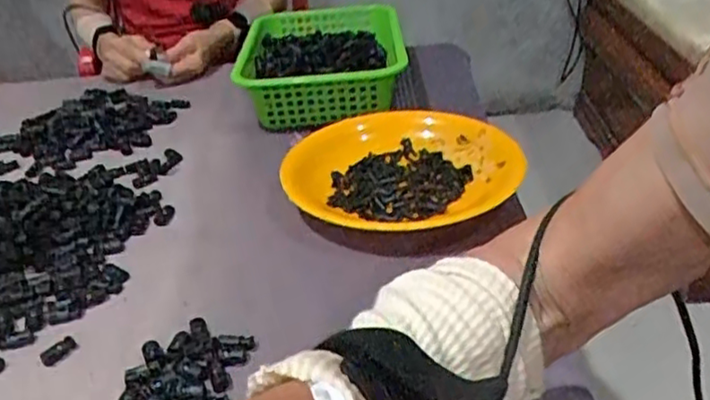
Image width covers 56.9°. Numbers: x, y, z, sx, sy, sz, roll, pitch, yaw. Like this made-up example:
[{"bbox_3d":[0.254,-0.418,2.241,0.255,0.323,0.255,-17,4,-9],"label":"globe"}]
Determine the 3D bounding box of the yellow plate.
[{"bbox_3d":[0.052,-0.032,0.690,0.227,0.039,0.229,2,32,12],"label":"yellow plate"}]

